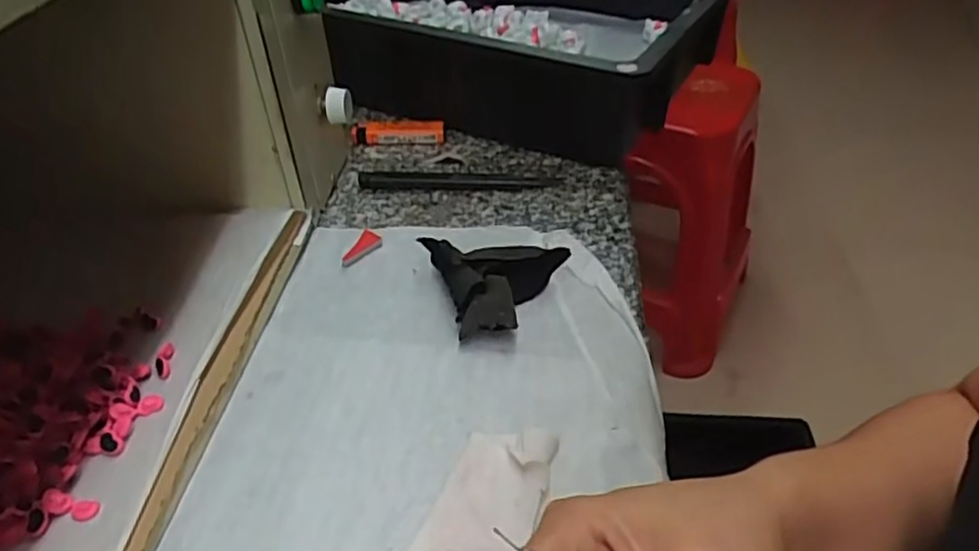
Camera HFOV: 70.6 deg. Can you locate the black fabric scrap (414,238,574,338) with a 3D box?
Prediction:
[{"bbox_3d":[-0.001,0.010,0.408,0.085,0.021,0.070,4,41,8],"label":"black fabric scrap"}]

